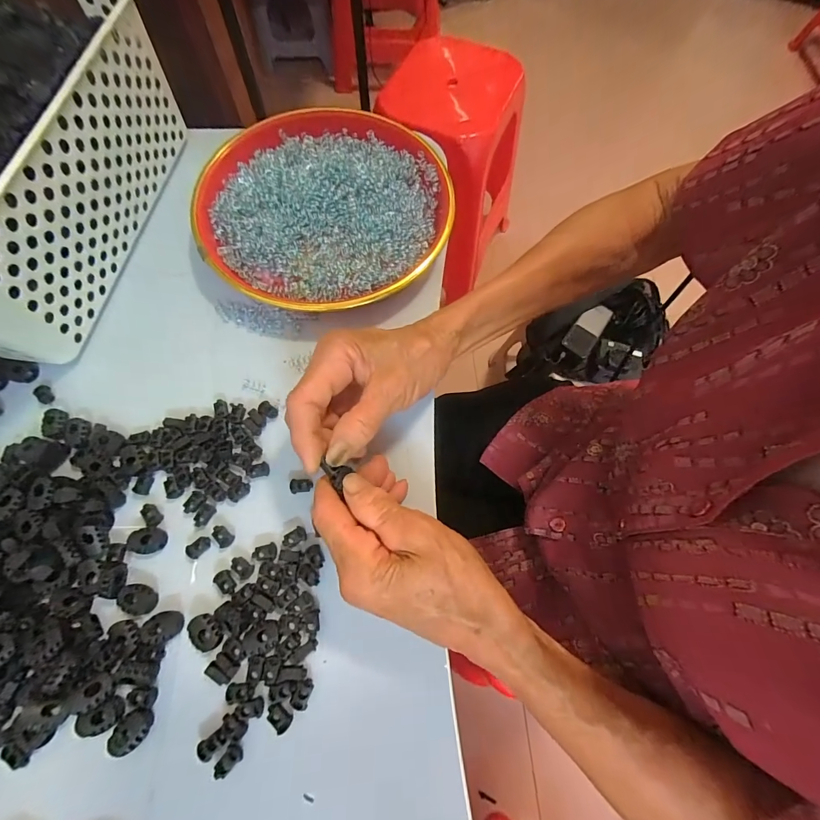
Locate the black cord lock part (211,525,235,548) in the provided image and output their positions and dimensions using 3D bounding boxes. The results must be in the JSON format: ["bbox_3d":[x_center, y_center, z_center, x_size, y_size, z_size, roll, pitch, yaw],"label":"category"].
[{"bbox_3d":[-0.127,0.085,0.263,0.015,0.005,0.010,39,73,13],"label":"black cord lock part"}]

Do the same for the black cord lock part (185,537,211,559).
[{"bbox_3d":[-0.141,0.091,0.259,0.016,0.004,0.011,-39,75,-15],"label":"black cord lock part"}]

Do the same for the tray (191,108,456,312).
[{"bbox_3d":[-0.073,-0.174,0.339,0.208,0.032,0.204,-34,73,-13],"label":"tray"}]

